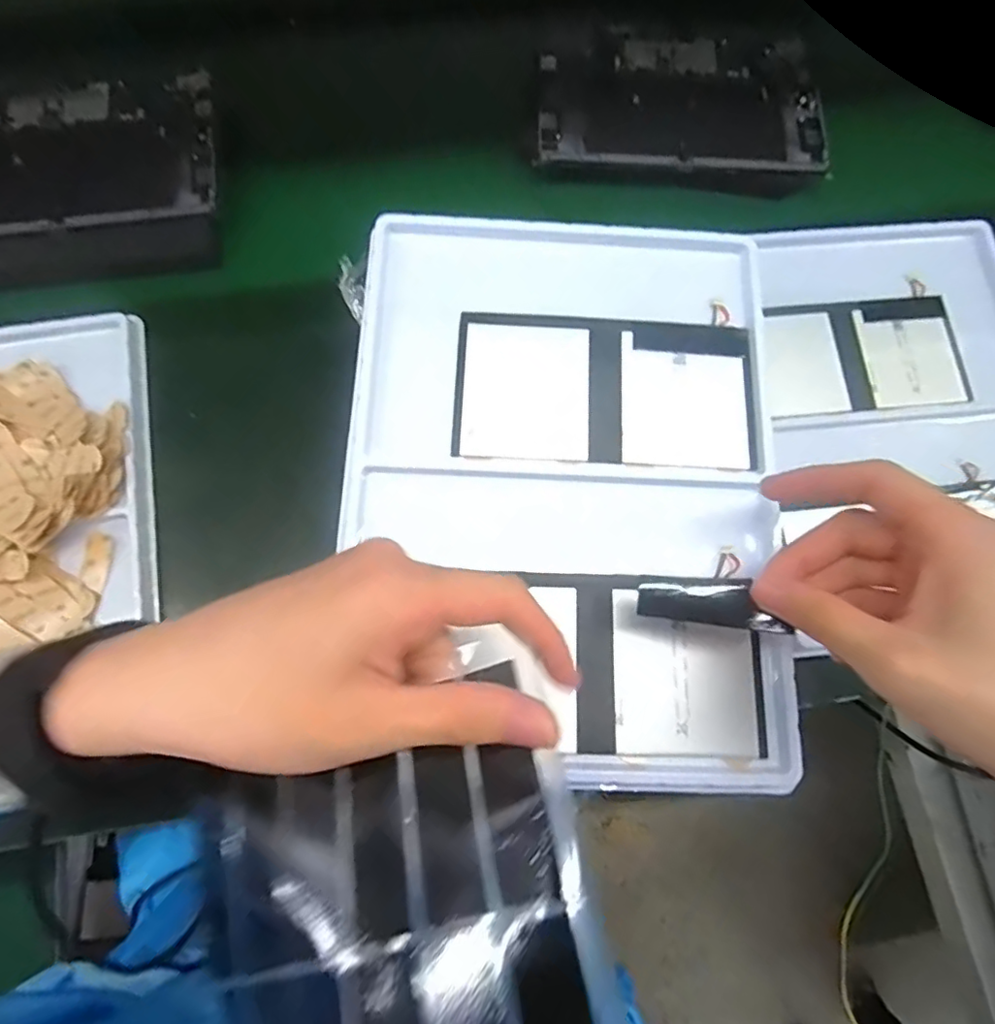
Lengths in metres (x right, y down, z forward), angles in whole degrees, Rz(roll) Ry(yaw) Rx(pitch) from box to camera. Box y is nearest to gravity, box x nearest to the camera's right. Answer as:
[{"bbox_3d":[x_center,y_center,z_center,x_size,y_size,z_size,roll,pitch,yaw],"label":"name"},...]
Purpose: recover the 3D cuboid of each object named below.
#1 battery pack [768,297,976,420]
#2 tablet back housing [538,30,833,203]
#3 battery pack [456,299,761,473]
[{"bbox_3d":[0.285,-0.123,0.442,0.154,0.008,0.088,-5,74,-4],"label":"battery pack"},{"bbox_3d":[0.164,-0.374,0.519,0.252,0.013,0.168,5,74,-1],"label":"tablet back housing"},{"bbox_3d":[0.065,-0.072,0.333,0.174,0.009,0.089,3,74,-1],"label":"battery pack"}]

